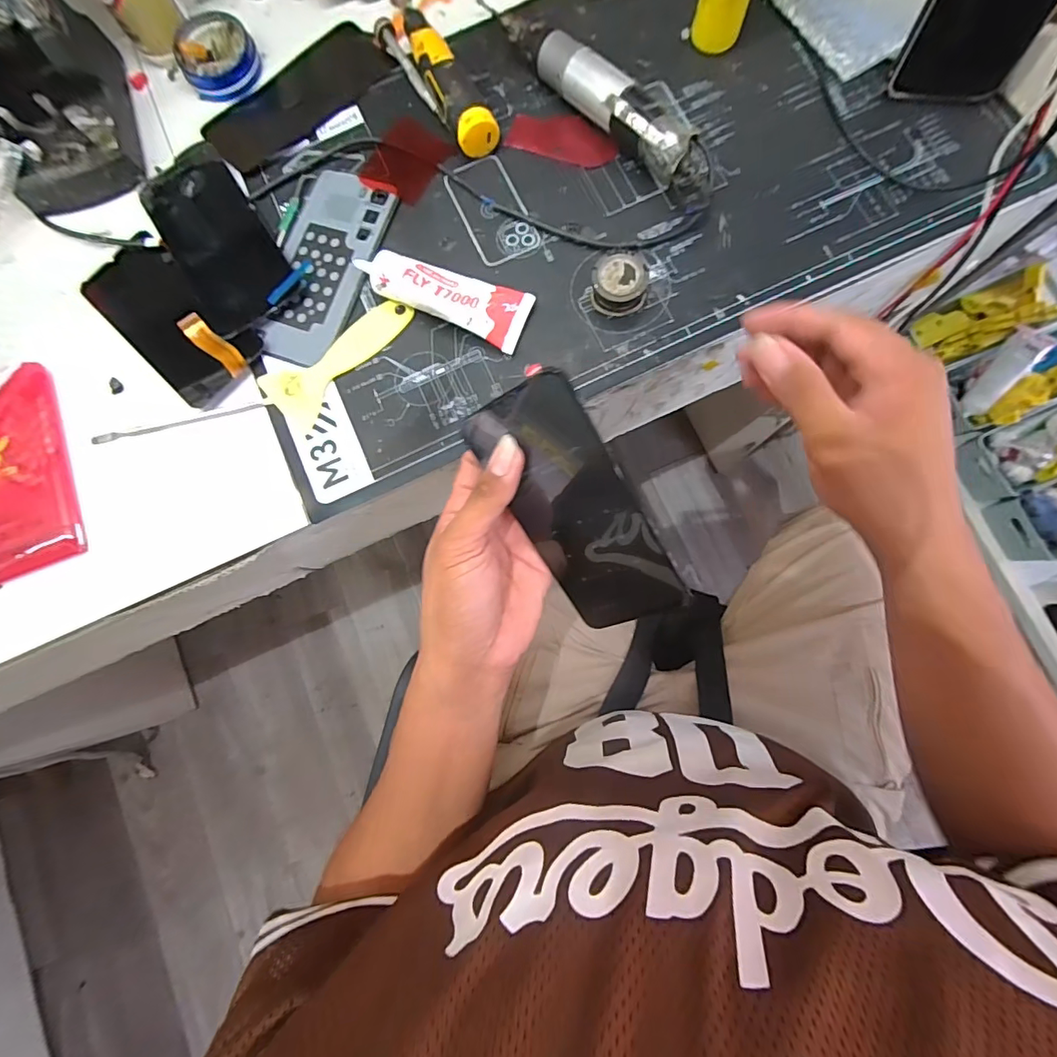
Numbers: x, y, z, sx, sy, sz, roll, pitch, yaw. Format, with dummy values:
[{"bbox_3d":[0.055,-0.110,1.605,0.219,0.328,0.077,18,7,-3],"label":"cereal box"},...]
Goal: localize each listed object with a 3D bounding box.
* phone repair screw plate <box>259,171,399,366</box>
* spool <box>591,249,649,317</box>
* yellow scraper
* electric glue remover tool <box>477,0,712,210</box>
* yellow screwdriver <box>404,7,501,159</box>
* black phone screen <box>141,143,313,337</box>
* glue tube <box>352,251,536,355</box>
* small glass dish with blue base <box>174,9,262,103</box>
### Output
[{"bbox_3d":[-0.154,-0.199,0.372,0.064,0.004,0.153,17,82,6],"label":"phone repair screw plate"},{"bbox_3d":[0.065,-0.174,0.347,0.037,0.024,0.037,-1,81,3],"label":"spool"},{"bbox_3d":[-0.140,-0.129,0.360,0.050,0.004,0.119,44,86,9],"label":"yellow scraper"},{"bbox_3d":[0.057,-0.320,0.363,0.034,0.039,0.227,-39,81,-3],"label":"electric glue remover tool"},{"bbox_3d":[-0.062,-0.348,0.378,0.032,0.029,0.131,-25,80,-1],"label":"yellow screwdriver"},{"bbox_3d":[-0.244,-0.228,0.381,0.081,0.012,0.161,-38,81,-3],"label":"black phone screen"},{"bbox_3d":[-0.062,-0.170,0.352,0.124,0.027,0.042,23,83,7],"label":"glue tube"},{"bbox_3d":[-0.256,-0.389,0.401,0.060,0.022,0.059,-1,81,3],"label":"small glass dish with blue base"}]

